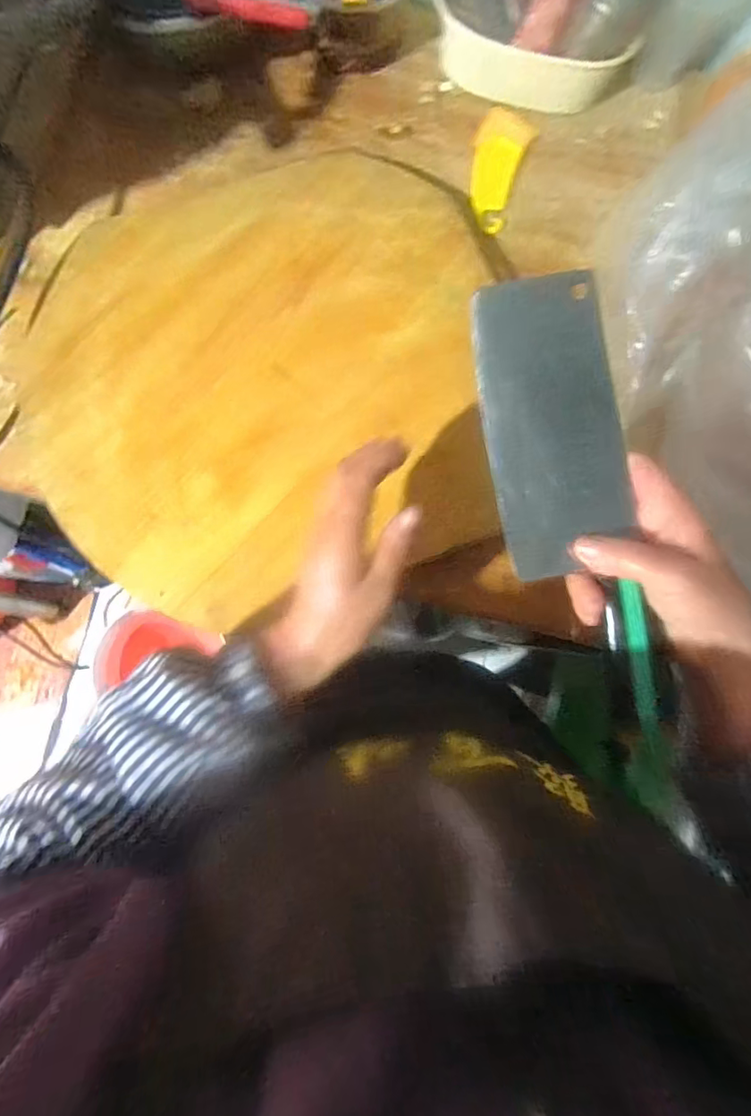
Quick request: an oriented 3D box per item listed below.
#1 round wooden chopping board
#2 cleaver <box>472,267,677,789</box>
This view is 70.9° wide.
[{"bbox_3d":[-0.082,-0.151,0.430,0.377,0.018,0.359,0,82,-2],"label":"round wooden chopping board"},{"bbox_3d":[0.119,-0.020,0.305,0.079,0.017,0.284,-14,87,-4],"label":"cleaver"}]

